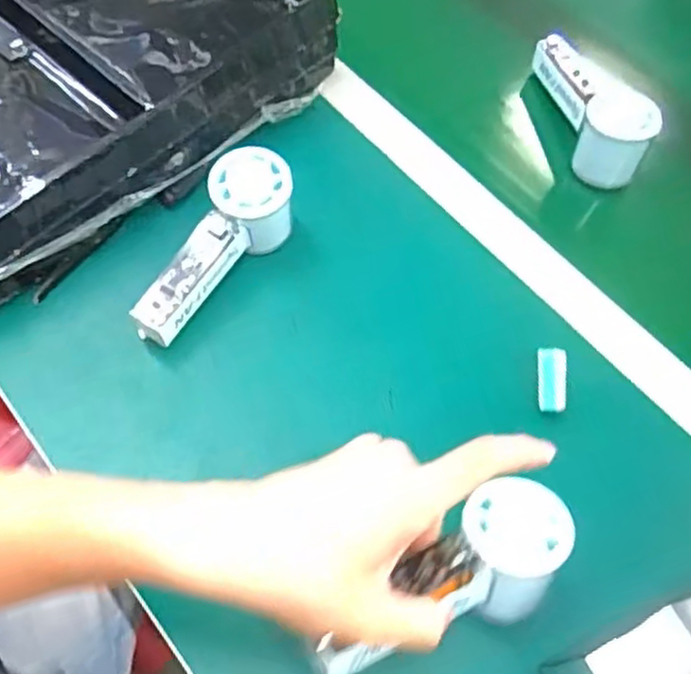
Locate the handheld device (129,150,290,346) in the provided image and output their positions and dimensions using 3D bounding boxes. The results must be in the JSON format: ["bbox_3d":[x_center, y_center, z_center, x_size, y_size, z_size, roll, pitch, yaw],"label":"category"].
[{"bbox_3d":[-0.091,-0.062,0.514,0.057,0.056,0.156,32,77,13],"label":"handheld device"}]

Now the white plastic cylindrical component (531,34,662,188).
[{"bbox_3d":[0.209,-0.201,0.611,0.053,0.053,0.148,-6,62,-8],"label":"white plastic cylindrical component"}]

